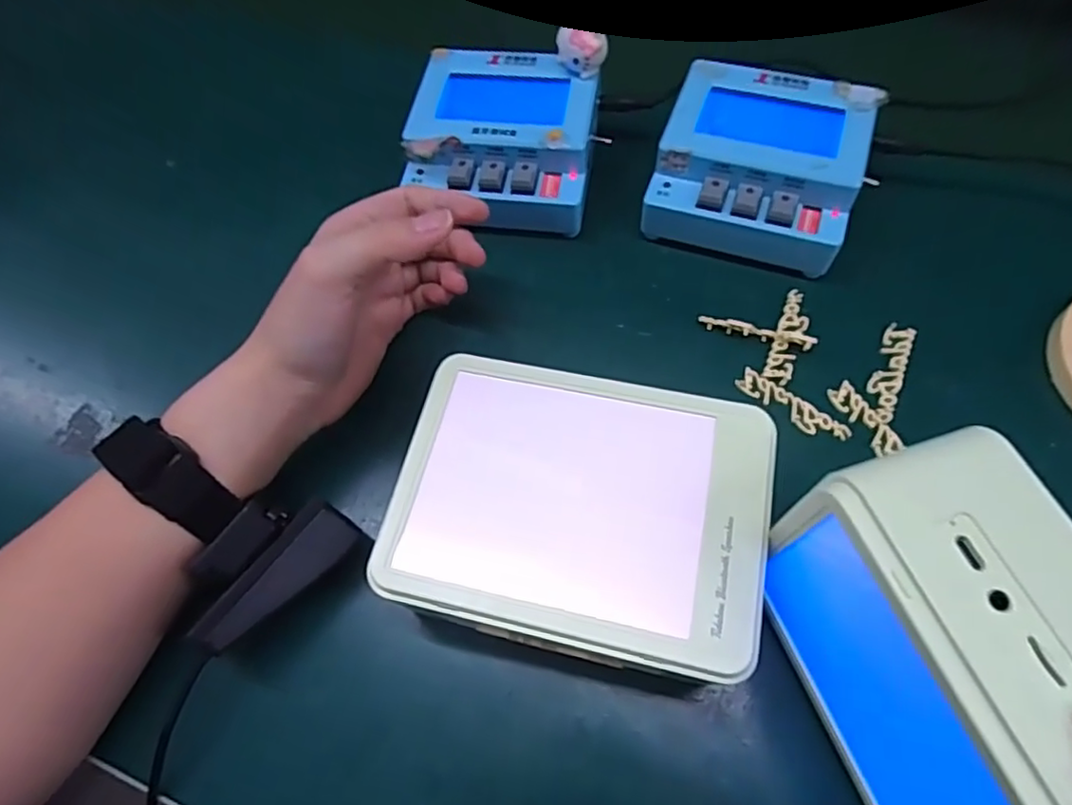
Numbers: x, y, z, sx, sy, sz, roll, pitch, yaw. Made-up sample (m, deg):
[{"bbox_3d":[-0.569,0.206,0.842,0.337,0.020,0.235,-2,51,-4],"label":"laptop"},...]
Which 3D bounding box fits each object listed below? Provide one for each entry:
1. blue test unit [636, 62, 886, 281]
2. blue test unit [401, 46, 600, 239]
[{"bbox_3d":[0.120,-0.126,0.338,0.101,0.051,0.101,16,63,11],"label":"blue test unit"},{"bbox_3d":[-0.019,-0.149,0.354,0.102,0.042,0.101,9,62,8],"label":"blue test unit"}]

